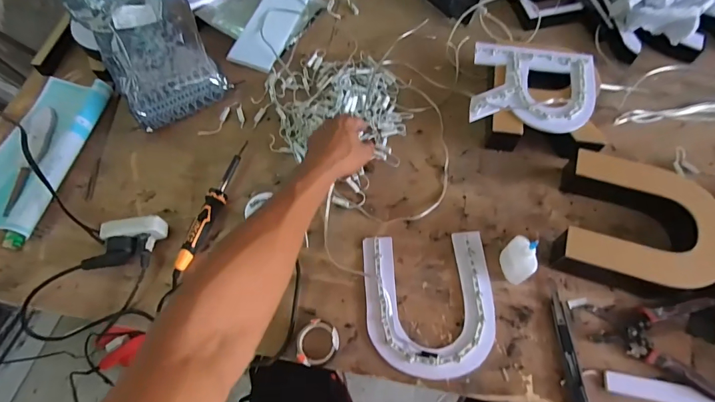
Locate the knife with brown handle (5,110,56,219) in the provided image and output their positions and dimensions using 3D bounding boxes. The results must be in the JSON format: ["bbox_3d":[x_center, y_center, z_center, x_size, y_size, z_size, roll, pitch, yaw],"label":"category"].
[{"bbox_3d":[-0.527,-0.072,0.622,0.037,0.025,0.203,-3,63,1],"label":"knife with brown handle"}]

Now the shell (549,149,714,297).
[{"bbox_3d":[0.373,0.032,0.509,0.182,0.063,0.165,17,65,11],"label":"shell"}]

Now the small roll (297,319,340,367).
[{"bbox_3d":[-0.050,0.179,0.480,0.049,0.021,0.056,36,70,19],"label":"small roll"}]

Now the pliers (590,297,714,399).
[{"bbox_3d":[0.369,0.171,0.465,0.141,0.016,0.115,7,63,6],"label":"pliers"}]

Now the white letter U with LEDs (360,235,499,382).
[{"bbox_3d":[0.094,0.131,0.503,0.164,0.010,0.181,-4,63,1],"label":"white letter U with LEDs"}]

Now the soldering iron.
[{"bbox_3d":[-0.212,0.011,0.564,0.023,0.028,0.229,16,65,11],"label":"soldering iron"}]

